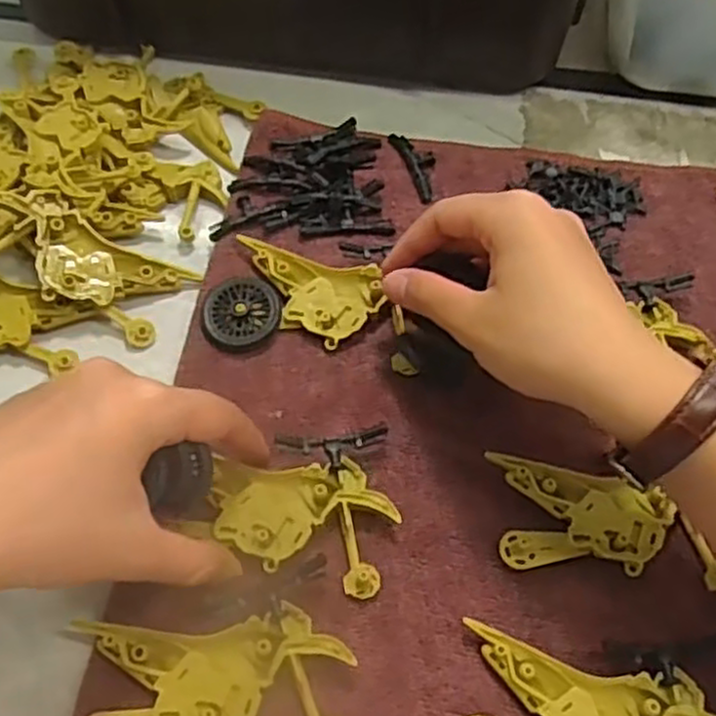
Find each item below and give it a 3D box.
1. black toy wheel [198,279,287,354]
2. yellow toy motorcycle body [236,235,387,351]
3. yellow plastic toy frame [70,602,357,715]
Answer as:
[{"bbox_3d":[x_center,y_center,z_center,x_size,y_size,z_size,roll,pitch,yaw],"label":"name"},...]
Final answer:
[{"bbox_3d":[-0.056,-0.022,0.365,0.038,0.006,0.037,0,64,0],"label":"black toy wheel"},{"bbox_3d":[-0.025,-0.031,0.369,0.071,0.006,0.045,12,64,5],"label":"yellow toy motorcycle body"},{"bbox_3d":[-0.055,0.124,0.289,0.100,0.009,0.049,0,64,0],"label":"yellow plastic toy frame"}]

